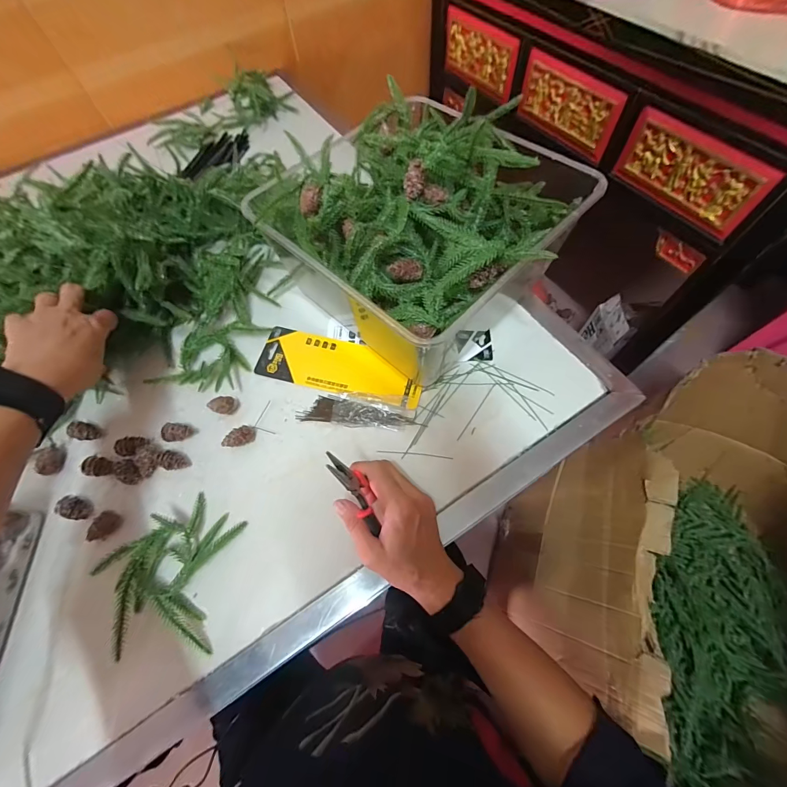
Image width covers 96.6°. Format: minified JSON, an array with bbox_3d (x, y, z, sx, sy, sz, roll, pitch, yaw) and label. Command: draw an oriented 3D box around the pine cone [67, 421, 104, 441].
[{"bbox_3d":[-0.386,0.046,0.436,0.023,0.028,0.022,-1,65,3],"label":"pine cone"}]

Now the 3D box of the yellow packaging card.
[{"bbox_3d":[-0.070,-0.036,0.464,0.221,0.006,0.076,14,67,10],"label":"yellow packaging card"}]

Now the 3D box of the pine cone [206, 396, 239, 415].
[{"bbox_3d":[-0.216,0.016,0.438,0.036,0.022,0.021,-8,65,0],"label":"pine cone"}]

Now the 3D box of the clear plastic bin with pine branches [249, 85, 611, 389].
[{"bbox_3d":[0.031,-0.198,0.435,0.299,0.179,0.296,41,74,20],"label":"clear plastic bin with pine branches"}]

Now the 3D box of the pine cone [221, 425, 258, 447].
[{"bbox_3d":[-0.185,0.053,0.421,0.038,0.020,0.017,-30,67,-10],"label":"pine cone"}]

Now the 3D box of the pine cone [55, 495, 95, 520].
[{"bbox_3d":[-0.360,0.129,0.398,0.030,0.022,0.024,9,66,8],"label":"pine cone"}]

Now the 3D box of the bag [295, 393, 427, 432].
[{"bbox_3d":[-0.042,0.018,0.430,0.143,0.011,0.044,5,66,6],"label":"bag"}]

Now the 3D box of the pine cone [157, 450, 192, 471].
[{"bbox_3d":[-0.258,0.079,0.410,0.031,0.023,0.021,14,67,10],"label":"pine cone"}]

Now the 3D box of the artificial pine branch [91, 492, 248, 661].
[{"bbox_3d":[-0.232,0.178,0.357,0.125,0.030,0.136,0,65,4],"label":"artificial pine branch"}]

